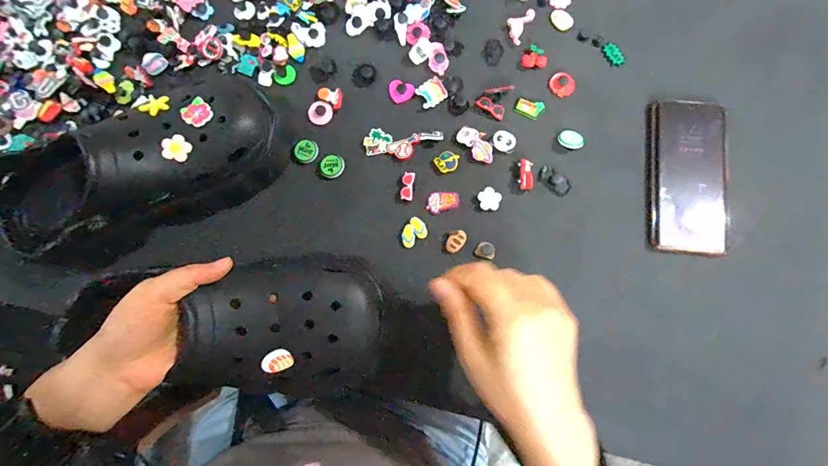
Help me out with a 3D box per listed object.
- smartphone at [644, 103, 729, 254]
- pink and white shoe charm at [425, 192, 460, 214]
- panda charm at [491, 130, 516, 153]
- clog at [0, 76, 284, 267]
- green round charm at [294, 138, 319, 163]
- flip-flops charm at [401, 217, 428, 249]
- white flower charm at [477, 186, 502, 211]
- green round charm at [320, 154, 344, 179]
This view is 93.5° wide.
[{"bbox_3d":[0.281,-0.060,0.400,0.079,0.007,0.161,7,80,3],"label":"smartphone"},{"bbox_3d":[0.030,-0.031,0.405,0.033,0.004,0.021,0,91,15],"label":"pink and white shoe charm"},{"bbox_3d":[0.096,-0.097,0.413,0.024,0.004,0.022,31,81,7],"label":"panda charm"},{"bbox_3d":[-0.228,-0.067,0.365,0.203,0.107,0.101,-33,80,-5],"label":"clog"},{"bbox_3d":[-0.116,-0.089,0.421,0.023,0.006,0.026,29,81,6],"label":"green round charm"},{"bbox_3d":[0.000,0.001,0.401,0.022,0.005,0.031,36,82,7],"label":"flip-flops charm"},{"bbox_3d":[0.079,-0.036,0.403,0.023,0.004,0.024,0,79,1],"label":"white flower charm"},{"bbox_3d":[-0.088,-0.071,0.418,0.027,0.007,0.023,-39,81,-6],"label":"green round charm"}]

